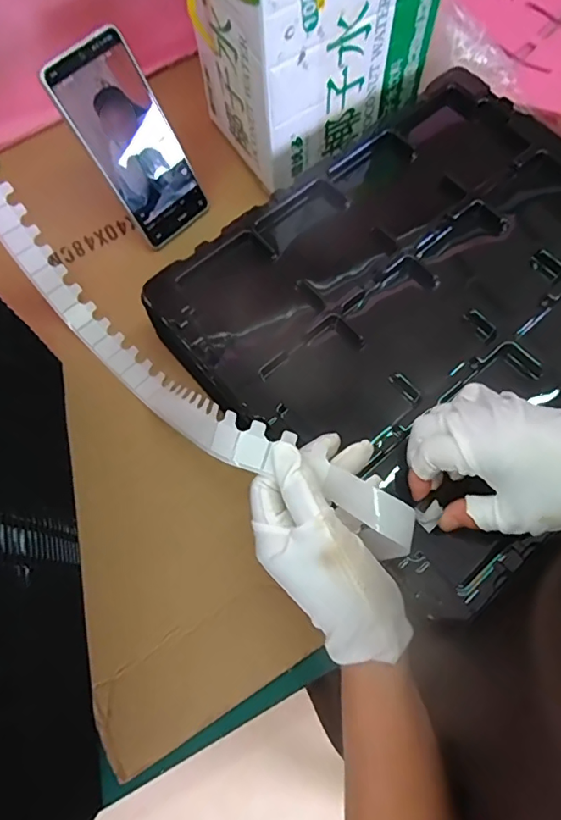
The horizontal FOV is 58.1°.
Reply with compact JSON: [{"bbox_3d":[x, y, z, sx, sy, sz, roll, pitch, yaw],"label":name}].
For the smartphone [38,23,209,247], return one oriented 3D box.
[{"bbox_3d":[-0.128,-0.233,0.453,0.079,0.165,0.012,-46,46,-14],"label":"smartphone"}]

